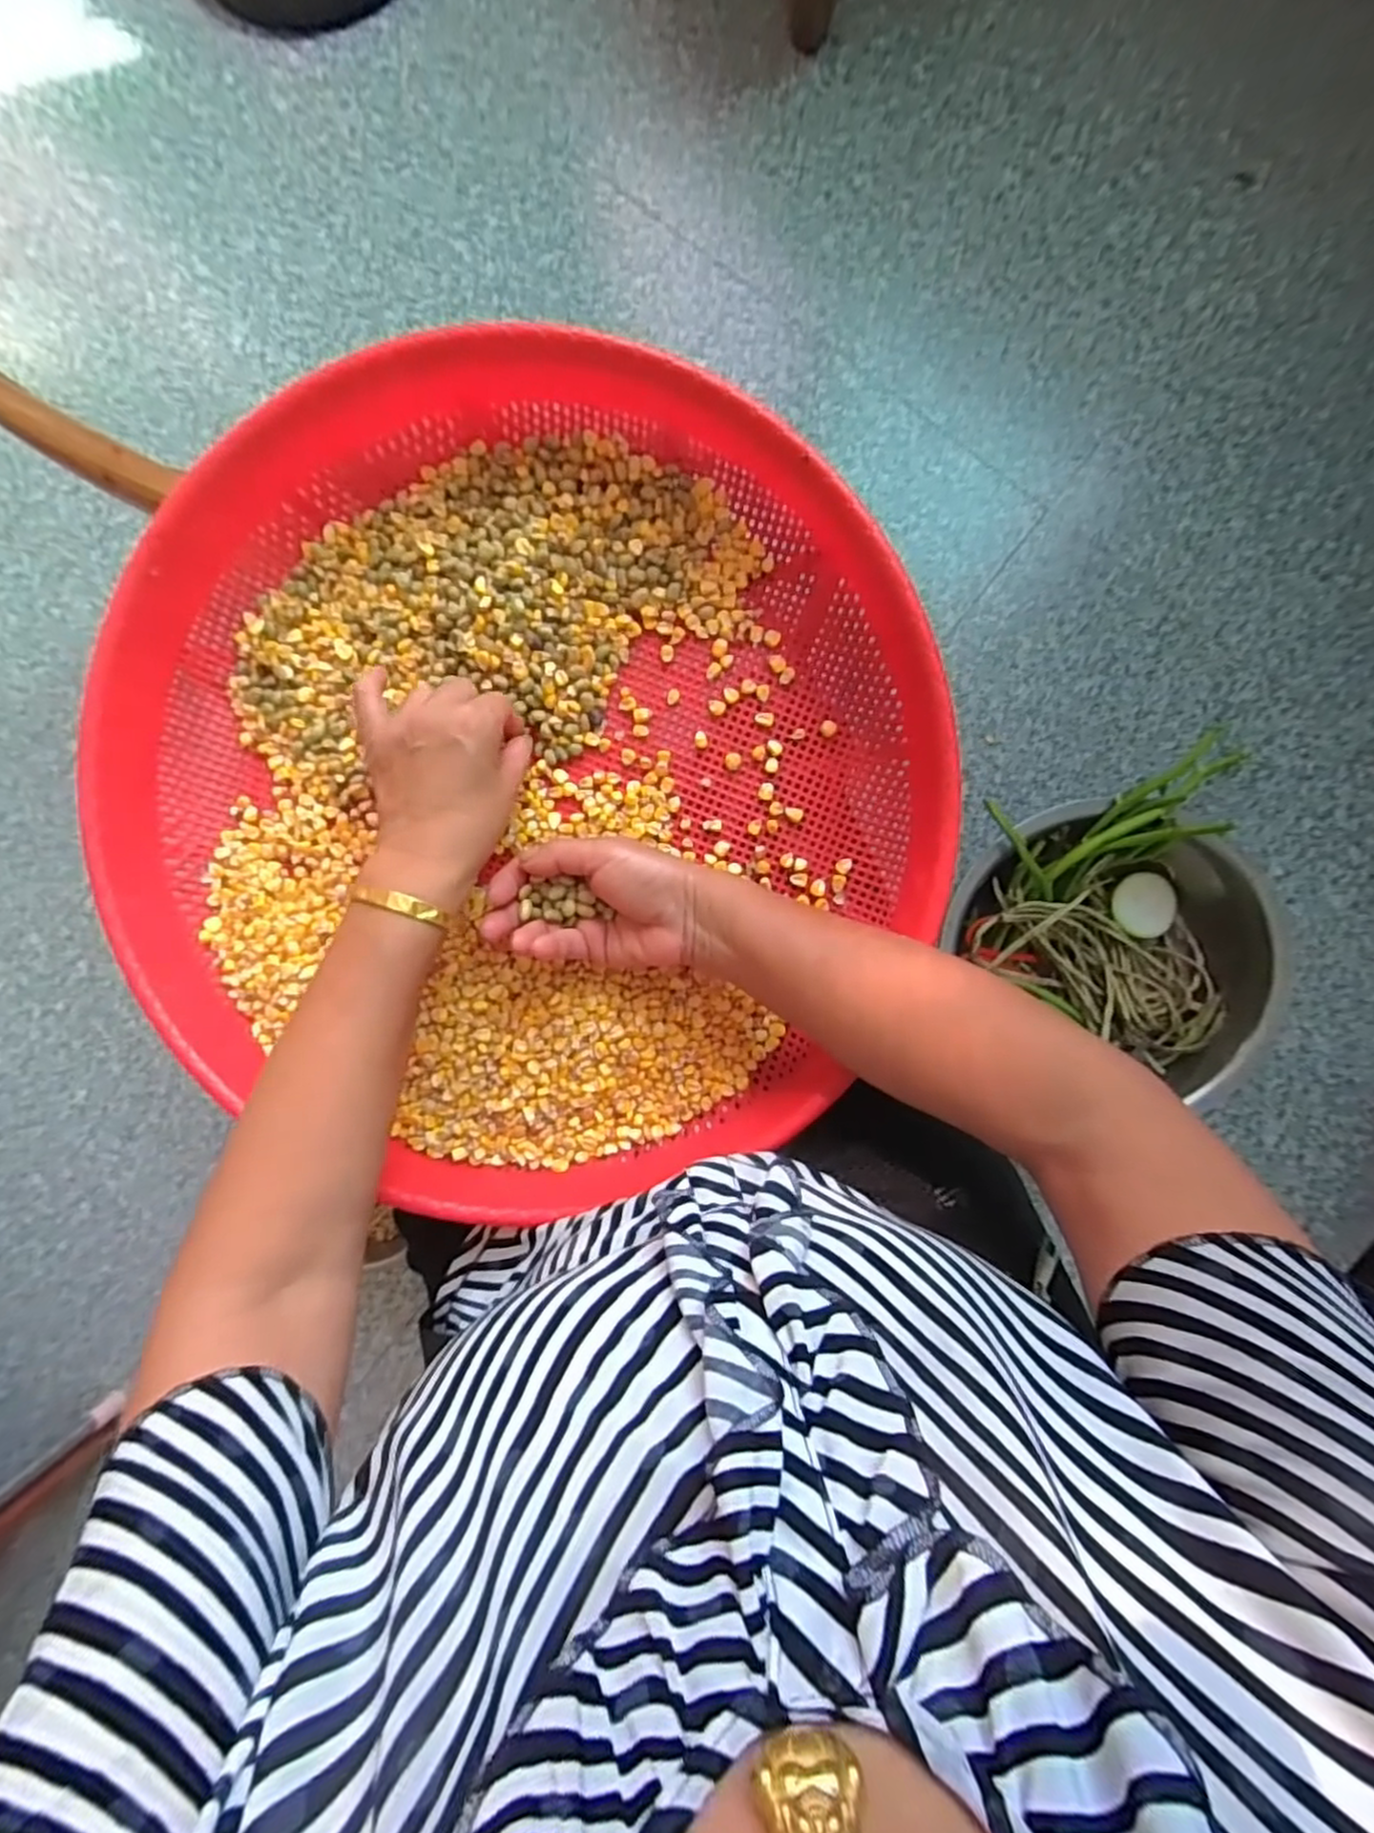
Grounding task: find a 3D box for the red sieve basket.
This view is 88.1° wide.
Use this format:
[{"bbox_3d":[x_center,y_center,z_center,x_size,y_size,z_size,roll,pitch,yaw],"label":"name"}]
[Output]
[{"bbox_3d":[-0.091,-0.072,0.408,0.450,0.072,0.432,0,93,3],"label":"red sieve basket"}]

